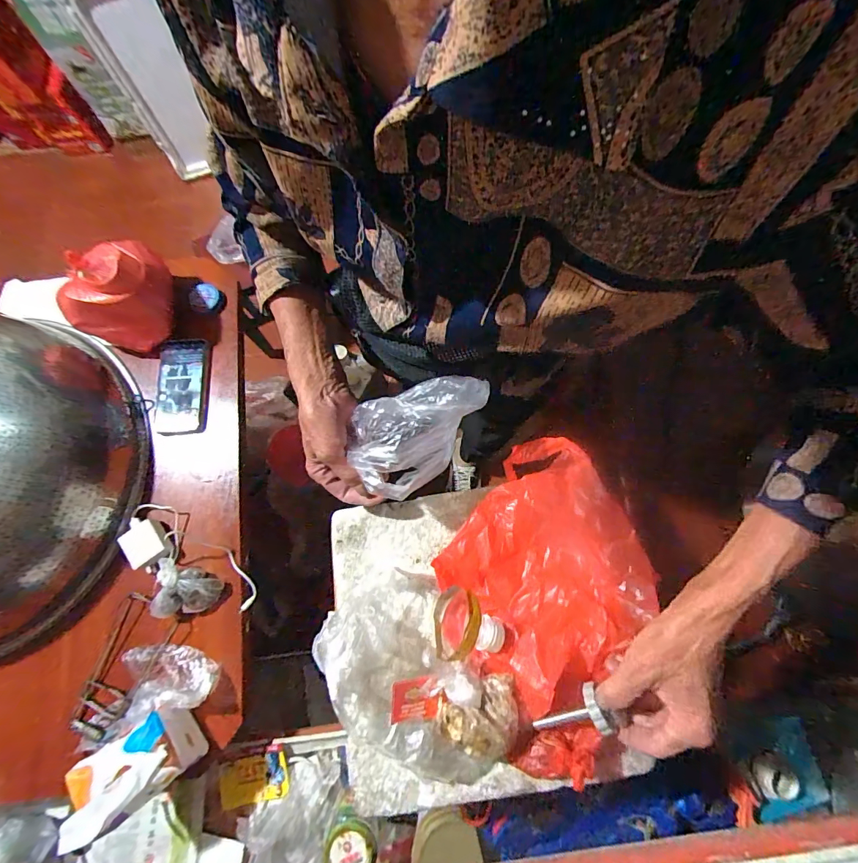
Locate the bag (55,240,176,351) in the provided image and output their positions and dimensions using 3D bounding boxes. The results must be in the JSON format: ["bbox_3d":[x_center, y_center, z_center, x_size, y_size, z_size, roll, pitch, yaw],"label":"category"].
[{"bbox_3d":[-0.511,-0.234,0.705,0.128,0.129,0.165,6,74,3],"label":"bag"}]

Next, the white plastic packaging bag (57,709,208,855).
[{"bbox_3d":[-0.384,0.431,0.543,0.163,0.065,0.090,-35,76,-9],"label":"white plastic packaging bag"}]

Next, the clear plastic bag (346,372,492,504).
[{"bbox_3d":[-0.013,-0.010,0.418,0.092,0.057,0.146,43,79,12],"label":"clear plastic bag"}]

